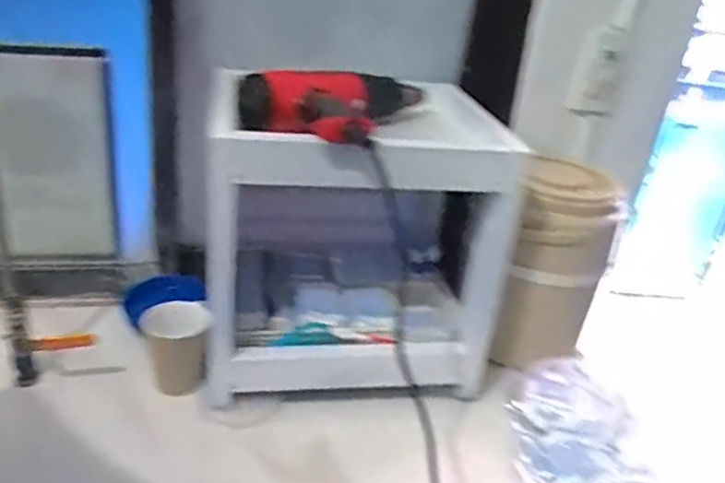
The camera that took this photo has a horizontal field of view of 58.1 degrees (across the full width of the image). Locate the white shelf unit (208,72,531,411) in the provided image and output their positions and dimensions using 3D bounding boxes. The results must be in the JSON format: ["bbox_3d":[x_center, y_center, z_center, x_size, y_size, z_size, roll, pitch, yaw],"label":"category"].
[{"bbox_3d":[-0.020,-0.027,0.924,0.353,0.358,0.394,1,28,-11],"label":"white shelf unit"}]

